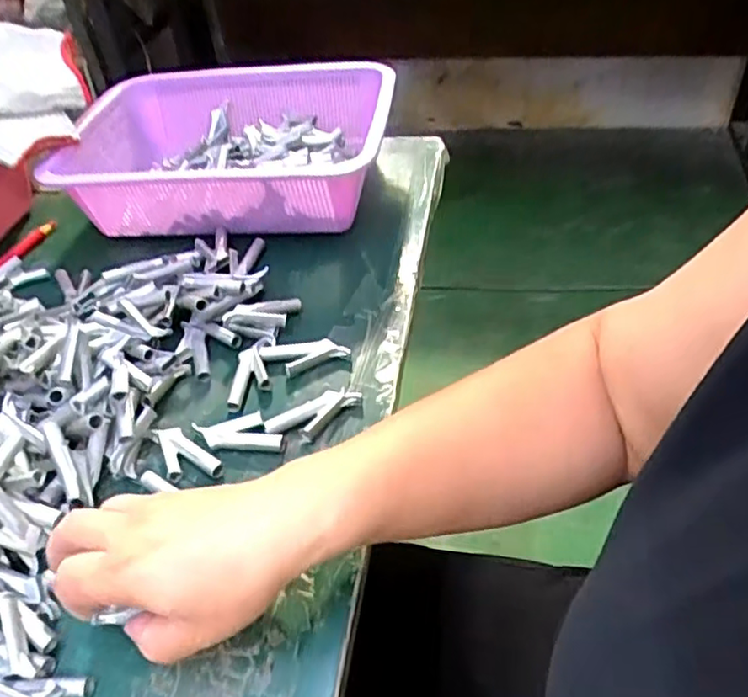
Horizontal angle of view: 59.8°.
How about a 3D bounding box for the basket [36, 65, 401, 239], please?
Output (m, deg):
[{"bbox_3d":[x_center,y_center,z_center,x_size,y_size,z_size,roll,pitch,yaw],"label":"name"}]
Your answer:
[{"bbox_3d":[-0.137,-0.195,0.635,0.283,0.084,0.221,2,44,10],"label":"basket"}]

